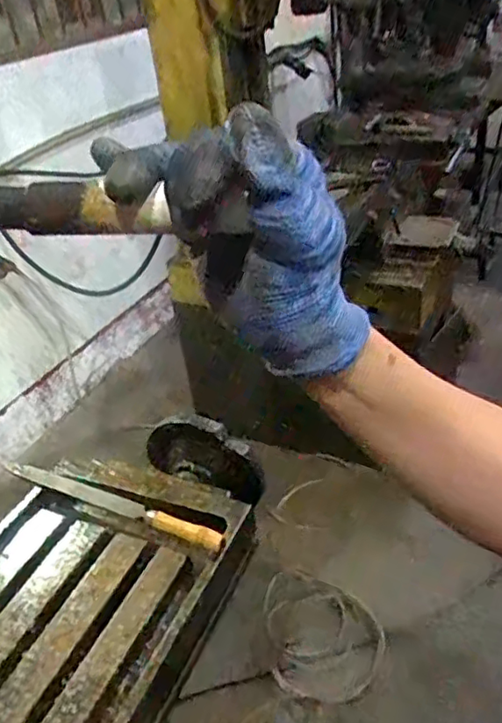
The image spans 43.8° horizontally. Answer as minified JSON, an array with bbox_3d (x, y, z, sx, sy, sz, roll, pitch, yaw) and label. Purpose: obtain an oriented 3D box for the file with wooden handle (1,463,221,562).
[{"bbox_3d":[-0.151,0.142,0.646,0.287,0.029,0.027,12,38,28],"label":"file with wooden handle"}]

